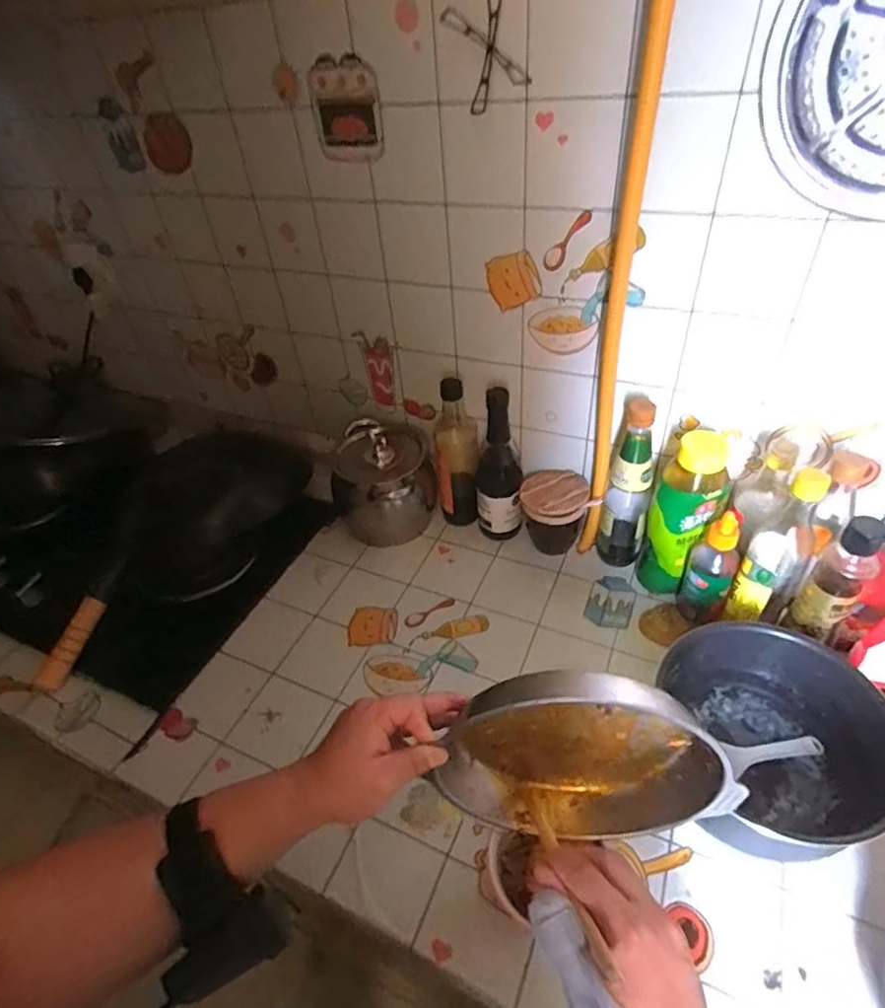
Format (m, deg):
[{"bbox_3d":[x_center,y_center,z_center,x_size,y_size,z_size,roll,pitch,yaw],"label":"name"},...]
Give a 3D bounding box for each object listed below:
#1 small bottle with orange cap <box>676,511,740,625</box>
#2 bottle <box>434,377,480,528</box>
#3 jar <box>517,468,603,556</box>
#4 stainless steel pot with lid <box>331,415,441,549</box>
[{"bbox_3d":[0.332,0.082,0.691,0.053,0.168,0.045,20,48,26],"label":"small bottle with orange cap"},{"bbox_3d":[0.023,-0.074,0.848,0.064,0.239,0.071,-2,42,5],"label":"bottle"},{"bbox_3d":[0.162,0.015,0.833,0.096,0.107,0.101,-3,41,3],"label":"jar"},{"bbox_3d":[-0.090,-0.033,0.878,0.149,0.154,0.186,-9,41,-3],"label":"stainless steel pot with lid"}]

